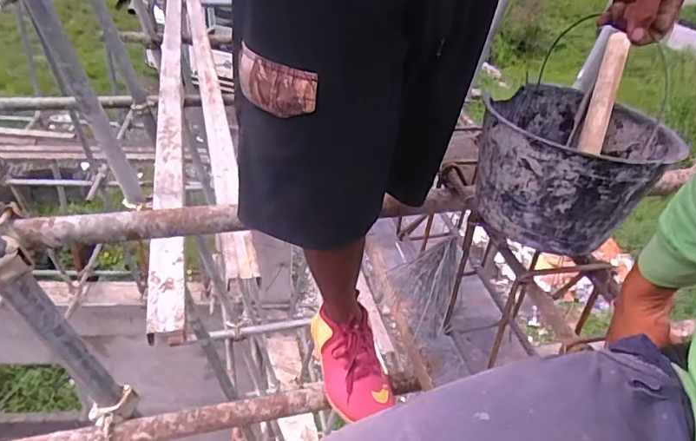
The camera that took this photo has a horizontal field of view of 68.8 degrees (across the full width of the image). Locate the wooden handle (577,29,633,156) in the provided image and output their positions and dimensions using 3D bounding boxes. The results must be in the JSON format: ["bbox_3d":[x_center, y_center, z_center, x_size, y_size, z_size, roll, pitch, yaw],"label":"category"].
[{"bbox_3d":[0.384,-0.193,0.758,0.033,0.034,0.193,17,81,12],"label":"wooden handle"}]

